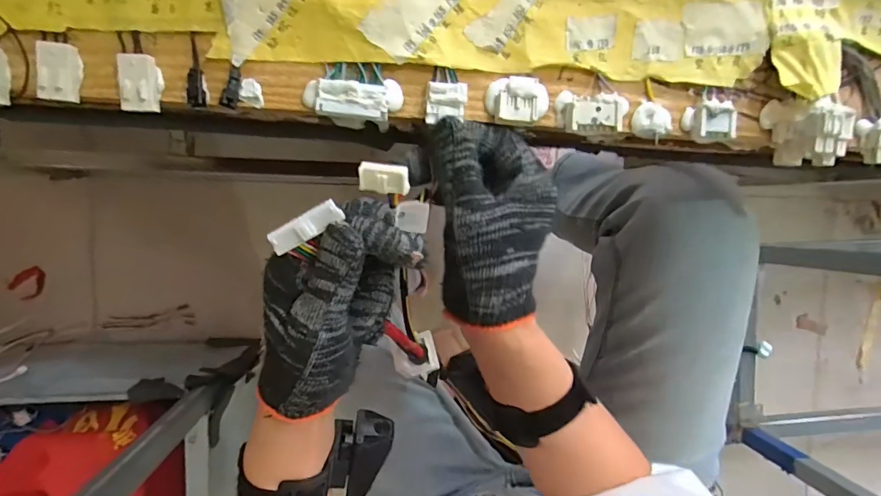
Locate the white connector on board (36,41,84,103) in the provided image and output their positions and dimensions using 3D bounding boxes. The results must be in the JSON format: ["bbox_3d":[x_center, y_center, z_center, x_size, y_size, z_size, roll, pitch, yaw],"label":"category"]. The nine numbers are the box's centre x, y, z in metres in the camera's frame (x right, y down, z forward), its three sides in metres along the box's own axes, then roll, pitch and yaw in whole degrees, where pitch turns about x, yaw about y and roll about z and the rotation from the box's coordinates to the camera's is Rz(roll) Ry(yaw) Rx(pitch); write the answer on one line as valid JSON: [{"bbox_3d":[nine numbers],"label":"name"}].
[{"bbox_3d":[-0.192,-0.088,0.222,0.017,0.009,0.028,4,94,-7],"label":"white connector on board"}]

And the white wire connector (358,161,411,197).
[{"bbox_3d":[-0.026,-0.032,0.202,0.023,0.009,0.013,5,94,-7],"label":"white wire connector"}]

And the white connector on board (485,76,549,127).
[{"bbox_3d":[0.044,-0.084,0.252,0.036,0.008,0.026,4,94,-7],"label":"white connector on board"}]

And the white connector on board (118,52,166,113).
[{"bbox_3d":[-0.154,-0.084,0.227,0.017,0.011,0.028,3,94,-7],"label":"white connector on board"}]

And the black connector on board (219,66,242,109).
[{"bbox_3d":[-0.109,-0.084,0.232,0.008,0.007,0.021,16,92,-8],"label":"black connector on board"}]

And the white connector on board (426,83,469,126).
[{"bbox_3d":[0.004,-0.080,0.243,0.022,0.008,0.024,7,93,-7],"label":"white connector on board"}]

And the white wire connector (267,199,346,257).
[{"bbox_3d":[-0.067,-0.010,0.217,0.036,0.005,0.011,-31,97,-1],"label":"white wire connector"}]

